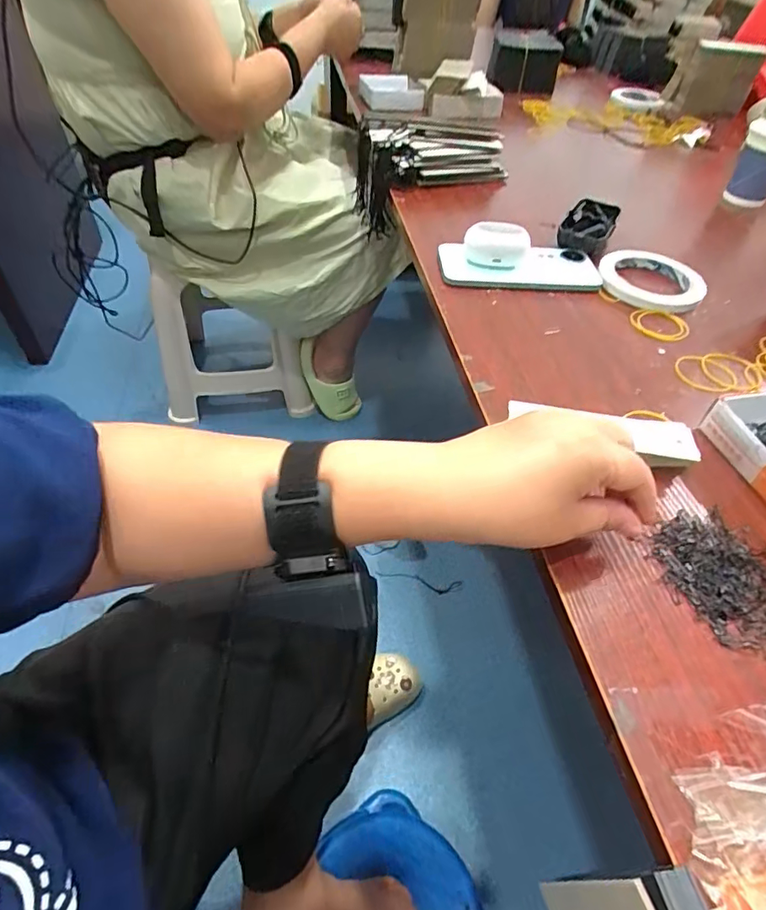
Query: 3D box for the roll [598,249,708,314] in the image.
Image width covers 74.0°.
[{"bbox_3d":[0.273,-0.180,0.522,0.099,0.017,0.098,2,48,-2],"label":"roll"}]

